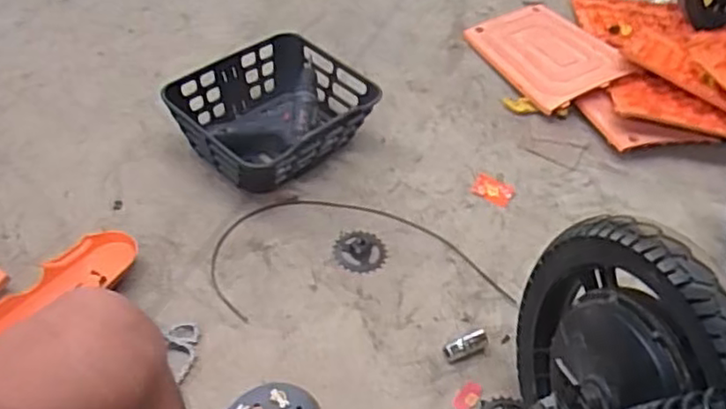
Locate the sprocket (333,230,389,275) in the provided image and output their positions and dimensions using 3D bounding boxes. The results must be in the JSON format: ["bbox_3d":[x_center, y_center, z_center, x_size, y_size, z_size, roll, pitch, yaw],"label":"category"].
[{"bbox_3d":[-0.004,0.076,1.112,0.087,0.005,0.086,3,47,-4],"label":"sprocket"}]

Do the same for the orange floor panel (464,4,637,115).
[{"bbox_3d":[0.409,-0.342,1.516,0.260,0.027,0.333,-24,51,-17],"label":"orange floor panel"}]

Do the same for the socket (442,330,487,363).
[{"bbox_3d":[0.151,0.206,0.997,0.072,0.019,0.025,-22,53,-24],"label":"socket"}]

